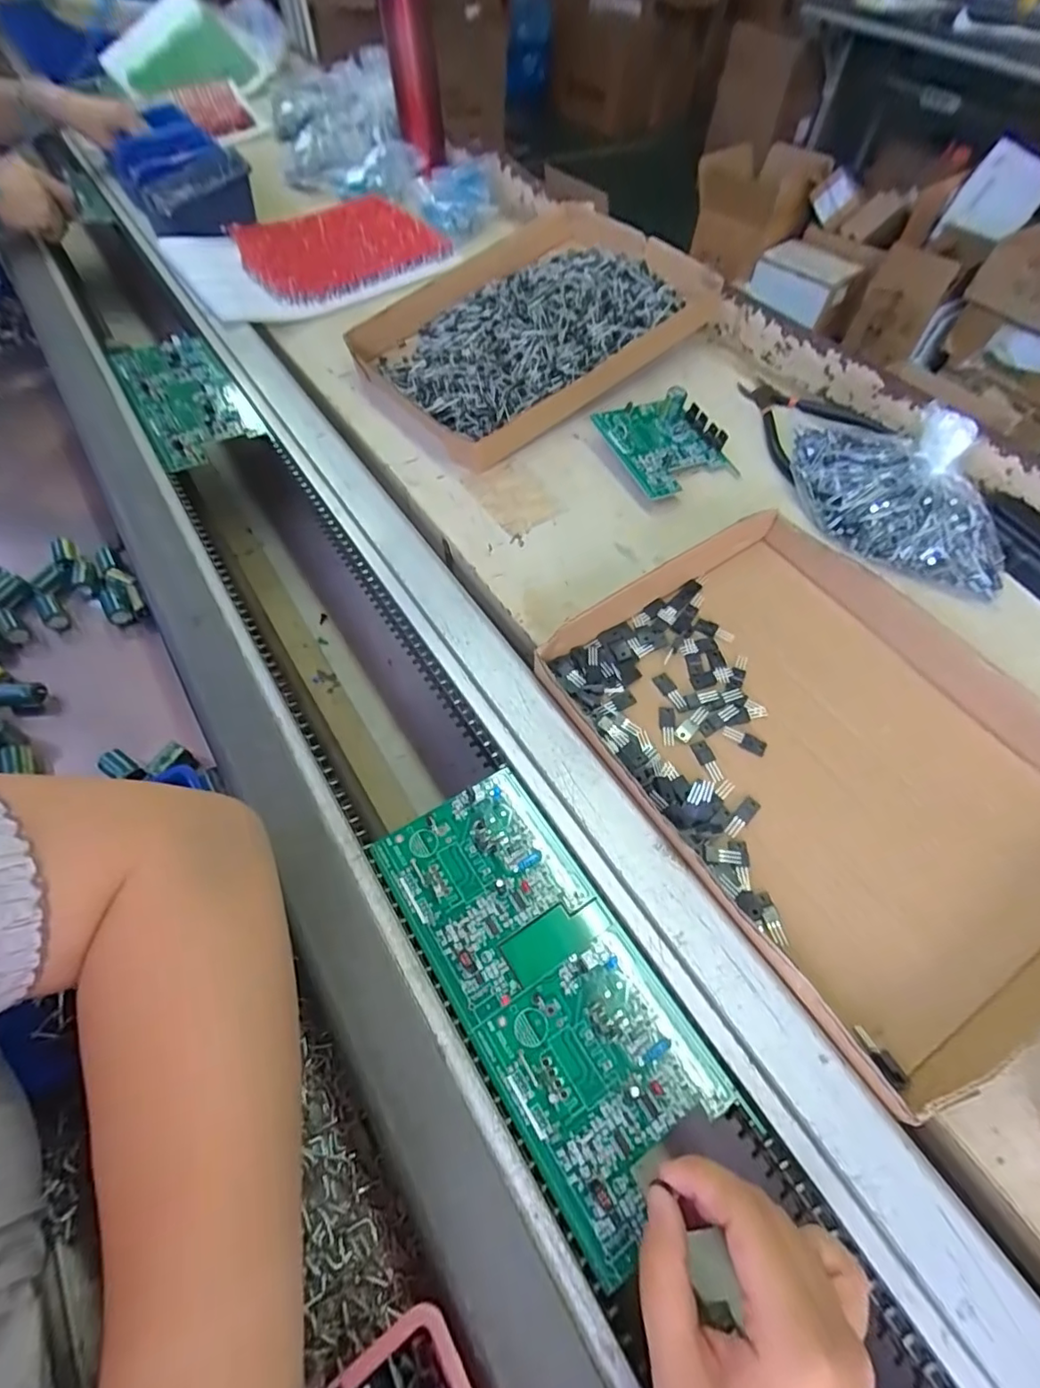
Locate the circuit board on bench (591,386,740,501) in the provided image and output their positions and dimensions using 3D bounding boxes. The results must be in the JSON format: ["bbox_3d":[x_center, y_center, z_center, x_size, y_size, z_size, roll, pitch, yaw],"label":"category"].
[{"bbox_3d":[0.129,-0.224,0.503,0.095,0.034,0.107,-22,61,-16],"label":"circuit board on bench"}]

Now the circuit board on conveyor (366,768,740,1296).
[{"bbox_3d":[0.011,0.144,0.295,0.094,0.007,0.210,-29,62,-17],"label":"circuit board on conveyor"}]

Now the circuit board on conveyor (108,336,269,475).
[{"bbox_3d":[-0.335,-0.298,0.570,0.097,0.019,0.232,-29,62,-17],"label":"circuit board on conveyor"}]

